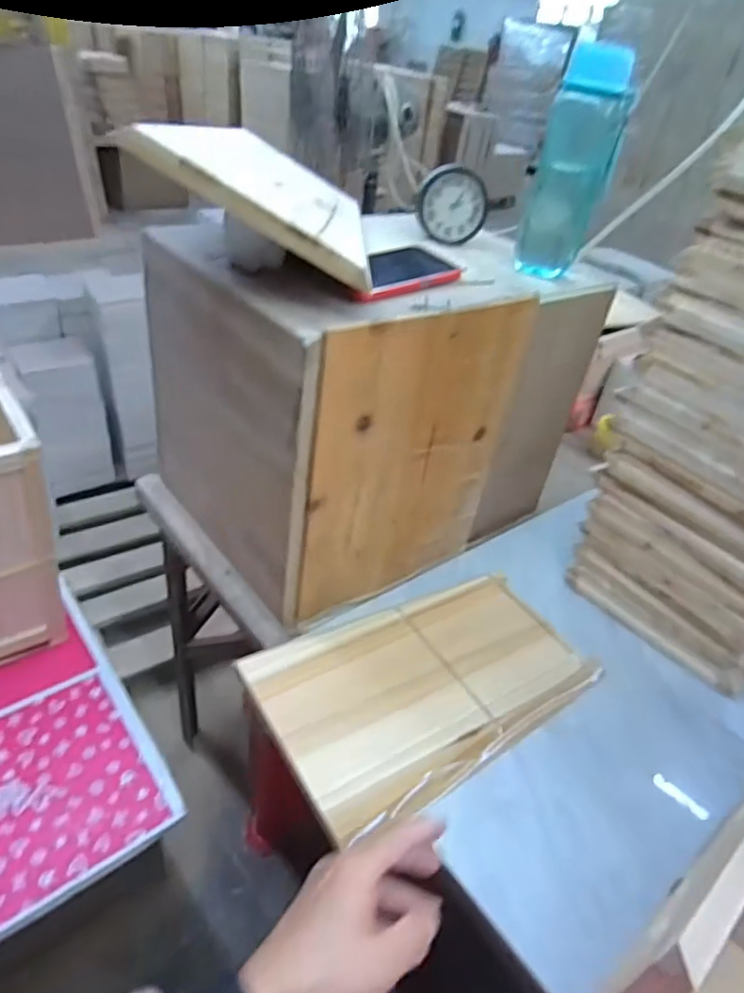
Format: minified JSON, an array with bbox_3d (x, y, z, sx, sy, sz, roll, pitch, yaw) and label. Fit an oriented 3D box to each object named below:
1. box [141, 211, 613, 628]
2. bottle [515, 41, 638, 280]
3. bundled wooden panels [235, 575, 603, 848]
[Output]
[{"bbox_3d":[0.011,-0.139,0.822,0.475,0.356,0.323,-22,46,-34],"label":"box"},{"bbox_3d":[0.232,-0.377,0.707,0.087,0.226,0.070,17,37,12],"label":"bottle"},{"bbox_3d":[0.060,0.192,0.669,0.350,0.021,0.210,-18,44,-31],"label":"bundled wooden panels"}]

